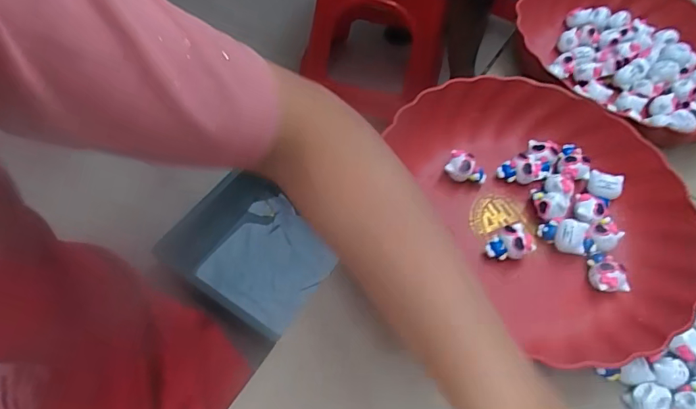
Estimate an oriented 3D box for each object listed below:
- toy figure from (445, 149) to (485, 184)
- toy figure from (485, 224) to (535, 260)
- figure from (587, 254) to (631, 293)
[{"bbox_3d":[0.102,-0.030,0.398,0.033,0.024,0.022,23,59,15],"label":"toy figure"},{"bbox_3d":[0.124,0.033,0.358,0.033,0.023,0.024,-22,58,-14],"label":"toy figure"},{"bbox_3d":[0.199,0.052,0.357,0.027,0.018,0.031,-2,55,-1],"label":"figure"}]

